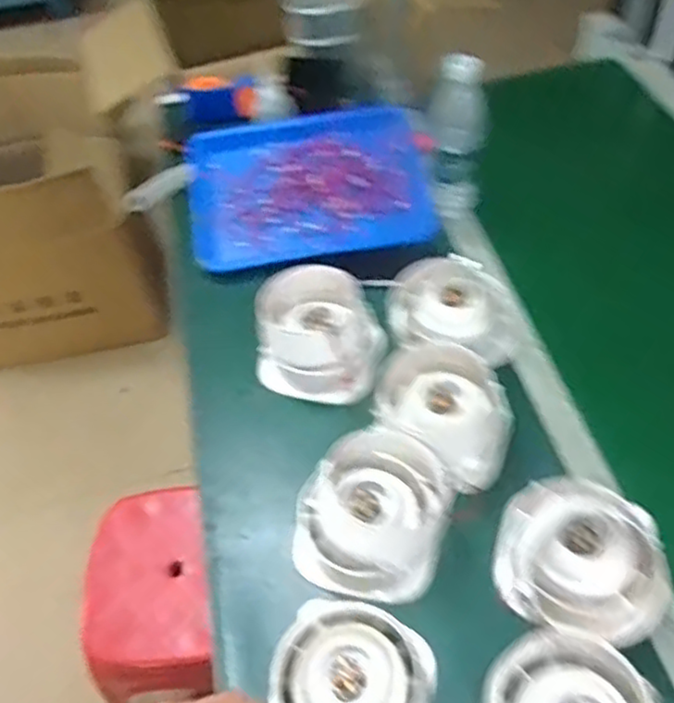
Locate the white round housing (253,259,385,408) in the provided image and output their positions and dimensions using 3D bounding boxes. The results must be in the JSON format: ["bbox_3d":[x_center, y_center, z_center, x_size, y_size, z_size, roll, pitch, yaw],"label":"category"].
[{"bbox_3d":[-0.021,-0.020,0.859,0.149,0.104,0.148,-3,52,3],"label":"white round housing"}]

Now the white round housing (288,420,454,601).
[{"bbox_3d":[0.037,0.166,0.700,0.135,0.095,0.148,-3,52,3],"label":"white round housing"}]

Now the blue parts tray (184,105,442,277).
[{"bbox_3d":[-0.041,-0.243,1.042,0.348,0.042,0.270,-13,69,-4],"label":"blue parts tray"}]

